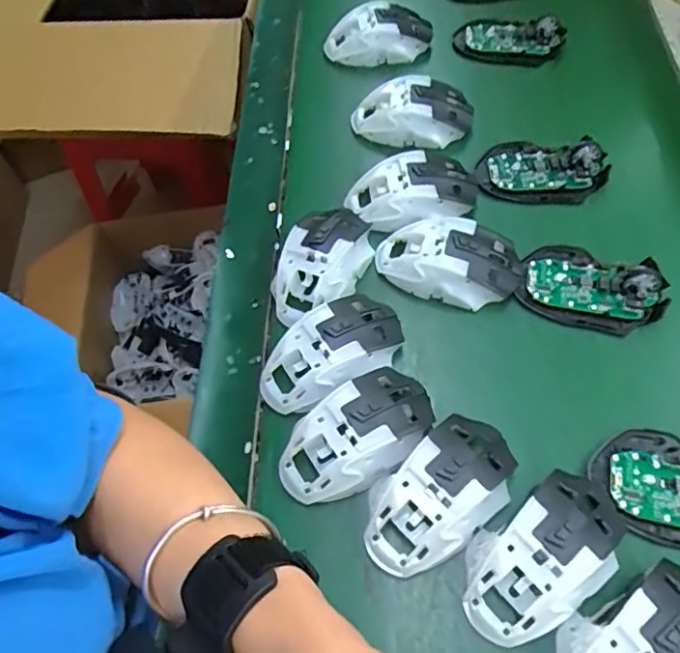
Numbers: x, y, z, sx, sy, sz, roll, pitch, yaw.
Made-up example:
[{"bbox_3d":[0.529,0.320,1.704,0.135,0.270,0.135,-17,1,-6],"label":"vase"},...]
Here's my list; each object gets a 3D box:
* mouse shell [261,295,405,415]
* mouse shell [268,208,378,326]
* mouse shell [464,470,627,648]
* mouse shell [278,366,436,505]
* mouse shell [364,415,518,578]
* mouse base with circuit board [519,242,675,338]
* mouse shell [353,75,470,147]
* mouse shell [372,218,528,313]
[{"bbox_3d":[-0.006,0.021,0.430,0.113,0.035,0.061,-36,65,-18],"label":"mouse shell"},{"bbox_3d":[-0.015,-0.054,0.471,0.063,0.032,0.113,24,63,15],"label":"mouse shell"},{"bbox_3d":[0.126,0.140,0.351,0.113,0.035,0.064,-29,63,-15],"label":"mouse shell"},{"bbox_3d":[0.012,0.077,0.398,0.118,0.035,0.073,-32,64,-17],"label":"mouse shell"},{"bbox_3d":[0.066,0.109,0.374,0.113,0.041,0.064,-35,64,-18],"label":"mouse shell"},{"bbox_3d":[0.202,-0.034,0.452,0.107,0.022,0.071,17,61,11],"label":"mouse base with circuit board"},{"bbox_3d":[0.070,-0.210,0.558,0.117,0.037,0.063,3,59,3],"label":"mouse shell"},{"bbox_3d":[0.089,-0.054,0.464,0.115,0.035,0.062,9,60,7],"label":"mouse shell"}]

